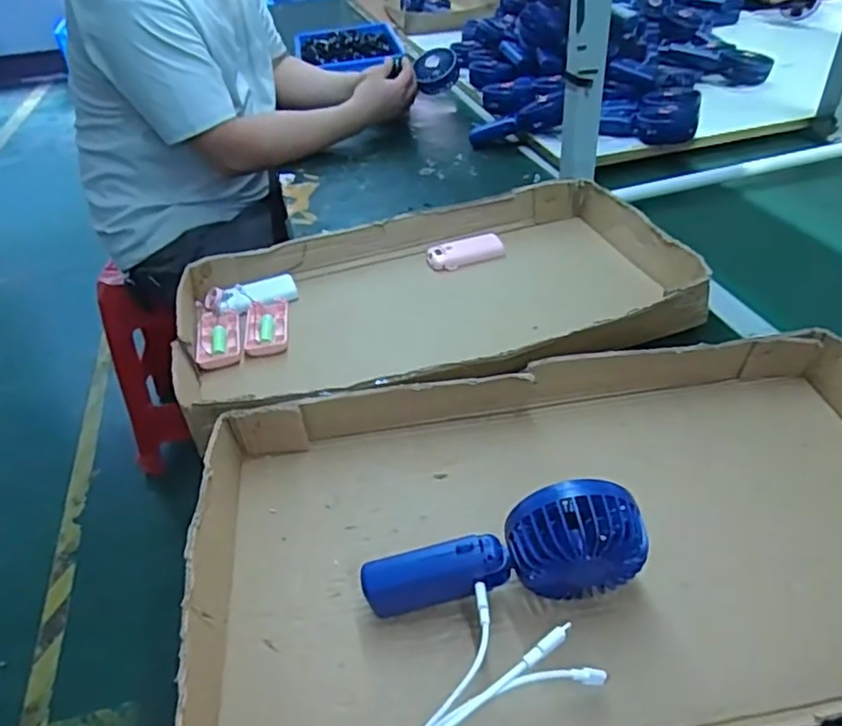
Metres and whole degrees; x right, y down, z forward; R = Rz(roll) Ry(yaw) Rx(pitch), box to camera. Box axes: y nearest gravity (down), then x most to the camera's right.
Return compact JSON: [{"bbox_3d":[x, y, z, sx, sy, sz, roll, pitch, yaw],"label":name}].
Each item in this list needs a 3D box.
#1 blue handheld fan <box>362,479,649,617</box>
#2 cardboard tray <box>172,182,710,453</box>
[{"bbox_3d":[0.056,0.133,0.433,0.181,0.084,0.050,-16,38,8],"label":"blue handheld fan"},{"bbox_3d":[0.014,-0.073,0.704,0.522,0.062,0.341,-14,39,-9],"label":"cardboard tray"}]

